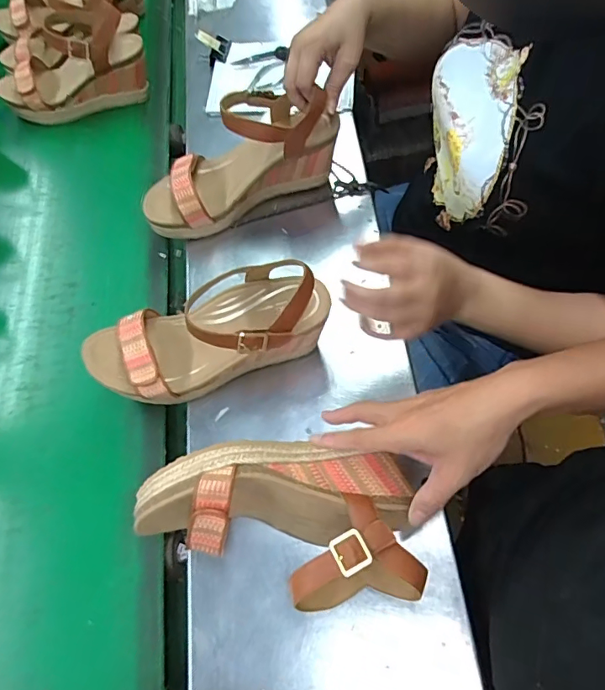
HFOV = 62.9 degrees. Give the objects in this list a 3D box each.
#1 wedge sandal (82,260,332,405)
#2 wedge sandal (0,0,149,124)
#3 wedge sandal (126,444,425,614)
[{"bbox_3d":[-0.095,-0.006,0.505,0.246,0.119,0.088,-18,67,10],"label":"wedge sandal"},{"bbox_3d":[-0.354,-0.423,0.746,0.231,0.107,0.105,-17,63,-1],"label":"wedge sandal"},{"bbox_3d":[-0.018,0.140,0.434,0.233,0.082,0.132,9,68,5],"label":"wedge sandal"}]

